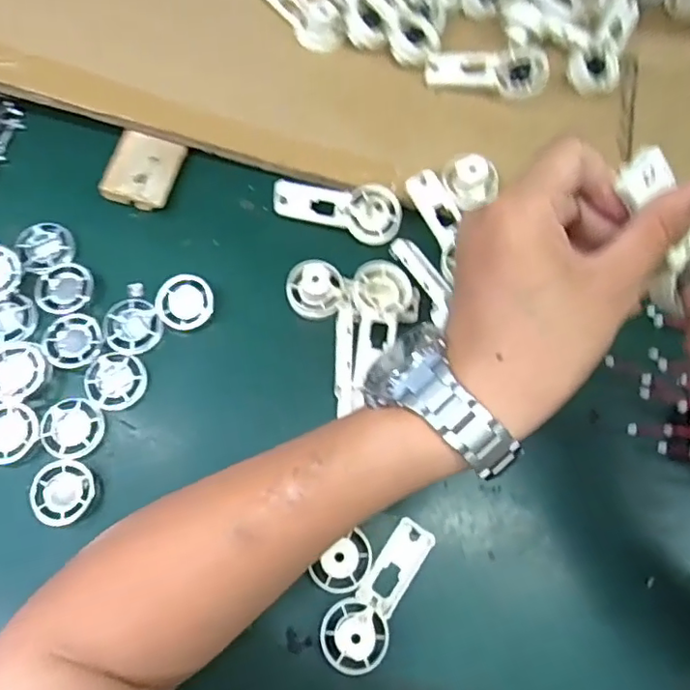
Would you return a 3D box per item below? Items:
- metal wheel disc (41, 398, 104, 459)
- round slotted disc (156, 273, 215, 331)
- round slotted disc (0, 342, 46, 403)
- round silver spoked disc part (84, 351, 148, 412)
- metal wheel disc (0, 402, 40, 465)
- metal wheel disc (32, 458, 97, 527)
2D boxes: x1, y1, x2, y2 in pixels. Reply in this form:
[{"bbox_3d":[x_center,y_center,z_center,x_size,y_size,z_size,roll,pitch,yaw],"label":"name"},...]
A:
[{"bbox_3d":[-0.181,0.055,0.387,0.039,0.006,0.039,1,70,-2],"label":"metal wheel disc"},{"bbox_3d":[-0.114,-0.031,0.416,0.038,0.014,0.039,1,70,-2],"label":"round slotted disc"},{"bbox_3d":[-0.221,0.018,0.388,0.040,0.010,0.039,1,70,-2],"label":"round slotted disc"},{"bbox_3d":[-0.155,0.024,0.397,0.039,0.005,0.039,3,75,-10],"label":"round silver spoked disc part"},{"bbox_3d":[-0.221,0.057,0.382,0.039,0.004,0.039,1,70,-2],"label":"metal wheel disc"},{"bbox_3d":[-0.180,0.094,0.374,0.037,0.007,0.039,1,70,-2],"label":"metal wheel disc"}]

